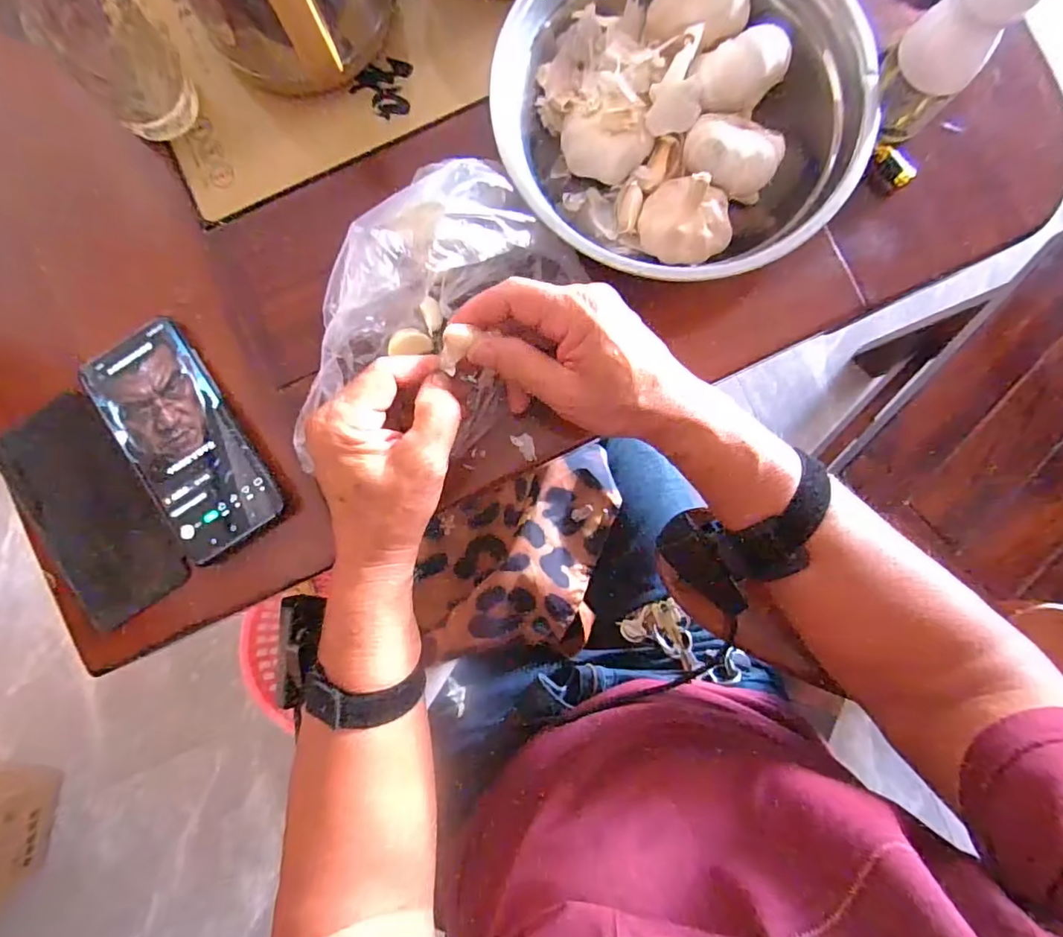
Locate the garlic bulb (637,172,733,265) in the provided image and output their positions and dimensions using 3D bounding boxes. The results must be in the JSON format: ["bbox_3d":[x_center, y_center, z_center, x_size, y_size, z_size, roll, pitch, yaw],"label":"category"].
[{"bbox_3d":[0.101,-0.161,0.341,0.058,0.040,0.049,23,87,2],"label":"garlic bulb"}]

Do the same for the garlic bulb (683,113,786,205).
[{"bbox_3d":[0.131,-0.205,0.349,0.060,0.038,0.048,31,88,2],"label":"garlic bulb"}]

